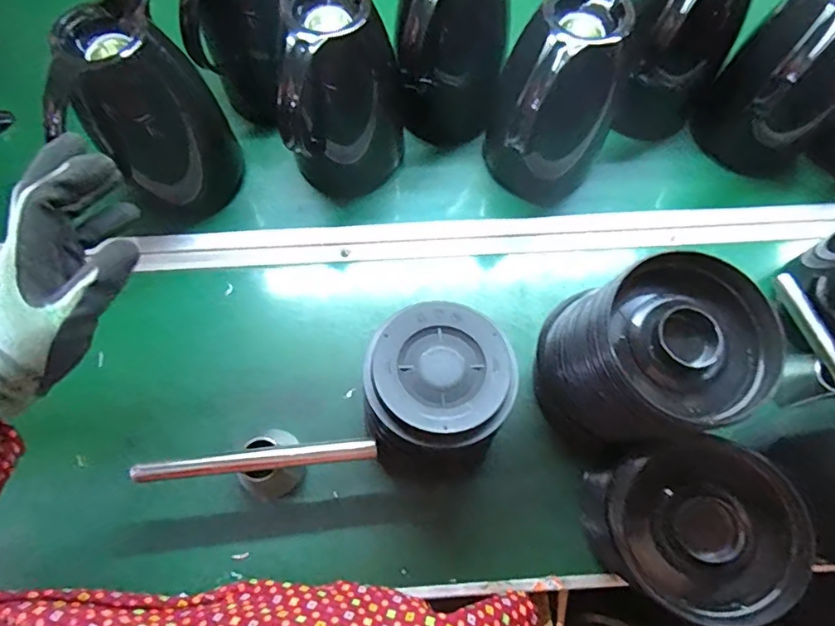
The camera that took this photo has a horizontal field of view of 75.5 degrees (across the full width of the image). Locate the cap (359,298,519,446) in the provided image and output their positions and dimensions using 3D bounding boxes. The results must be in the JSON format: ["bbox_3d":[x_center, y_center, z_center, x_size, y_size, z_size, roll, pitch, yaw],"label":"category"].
[{"bbox_3d":[0.019,0.044,0.426,0.114,0.011,0.117,0,68,0],"label":"cap"}]

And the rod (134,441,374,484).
[{"bbox_3d":[-0.136,0.125,0.455,0.199,0.010,0.017,-6,68,-3],"label":"rod"}]

